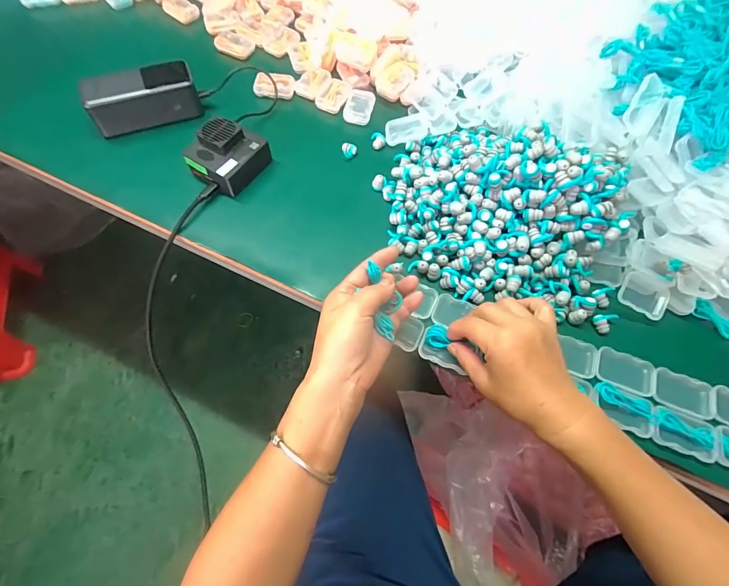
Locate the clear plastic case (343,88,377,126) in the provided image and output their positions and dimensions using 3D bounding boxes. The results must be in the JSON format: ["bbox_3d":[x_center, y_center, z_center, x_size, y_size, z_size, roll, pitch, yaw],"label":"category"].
[{"bbox_3d":[-0.006,-0.263,0.526,0.037,0.013,0.061,15,64,4],"label":"clear plastic case"}]

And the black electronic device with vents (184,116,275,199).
[{"bbox_3d":[-0.166,-0.168,0.456,0.068,0.052,0.079,31,66,12],"label":"black electronic device with vents"}]

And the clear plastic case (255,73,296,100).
[{"bbox_3d":[-0.127,-0.293,0.528,0.056,0.023,0.030,1,64,-3],"label":"clear plastic case"}]

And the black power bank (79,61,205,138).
[{"bbox_3d":[-0.284,-0.253,0.487,0.133,0.053,0.052,-14,66,-10],"label":"black power bank"}]

